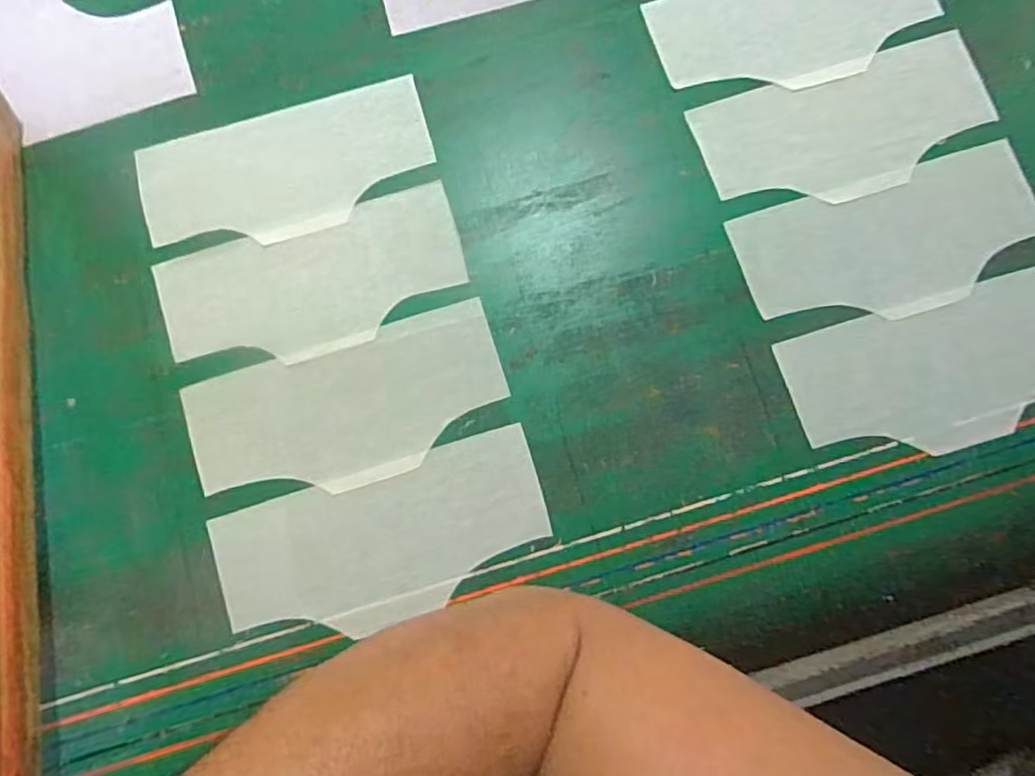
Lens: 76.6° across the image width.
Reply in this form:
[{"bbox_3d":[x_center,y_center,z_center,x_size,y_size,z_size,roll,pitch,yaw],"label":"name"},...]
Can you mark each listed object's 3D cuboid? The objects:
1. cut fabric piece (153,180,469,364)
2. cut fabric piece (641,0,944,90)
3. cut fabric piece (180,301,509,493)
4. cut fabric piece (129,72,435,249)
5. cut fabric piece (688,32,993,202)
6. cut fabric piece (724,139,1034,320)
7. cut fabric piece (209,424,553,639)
[{"bbox_3d":[-0.188,-0.094,0.609,0.275,0.005,0.129,-17,78,-2],"label":"cut fabric piece"},{"bbox_3d":[0.278,-0.363,0.648,0.276,0.007,0.129,-15,78,-2],"label":"cut fabric piece"},{"bbox_3d":[-0.150,0.019,0.582,0.278,0.011,0.129,-17,78,-3],"label":"cut fabric piece"},{"bbox_3d":[-0.220,-0.210,0.631,0.274,0.007,0.128,-16,82,-2],"label":"cut fabric piece"},{"bbox_3d":[0.316,-0.248,0.621,0.280,0.009,0.132,-17,78,-3],"label":"cut fabric piece"},{"bbox_3d":[0.346,-0.134,0.600,0.272,0.008,0.127,-16,78,-2],"label":"cut fabric piece"},{"bbox_3d":[-0.116,0.134,0.565,0.281,0.009,0.125,-17,80,0],"label":"cut fabric piece"}]

